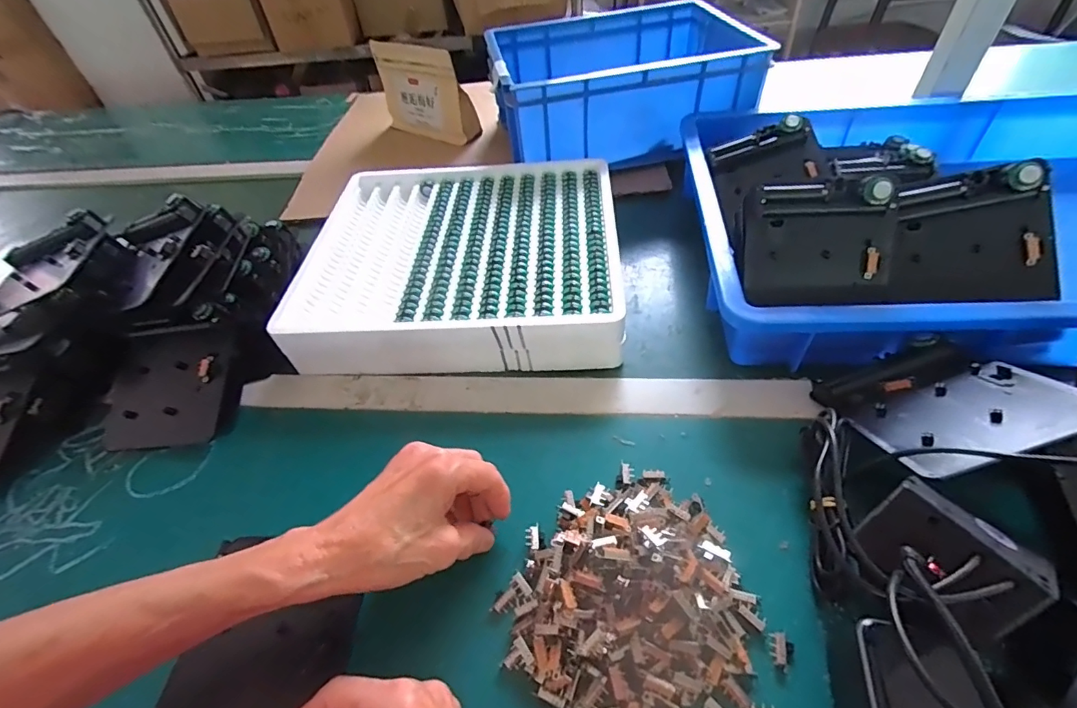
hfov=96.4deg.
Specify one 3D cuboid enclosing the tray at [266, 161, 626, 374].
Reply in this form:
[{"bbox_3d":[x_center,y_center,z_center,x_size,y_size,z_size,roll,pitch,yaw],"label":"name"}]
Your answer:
[{"bbox_3d":[-0.077,-0.106,0.527,0.311,0.067,0.284,-2,45,5],"label":"tray"}]

